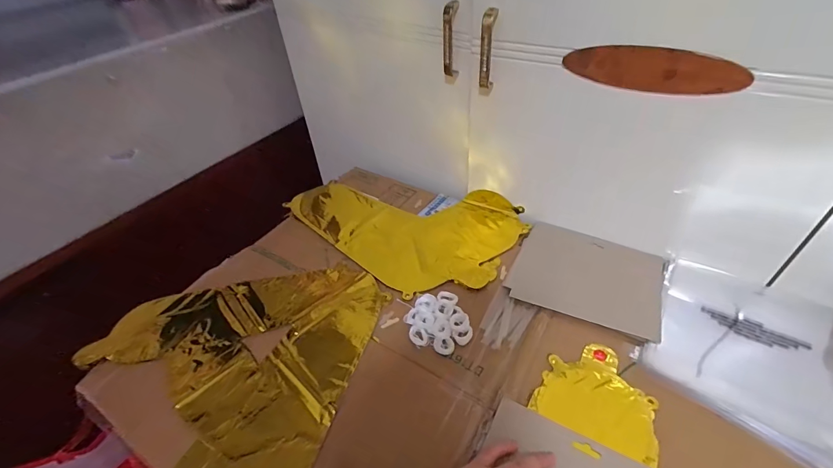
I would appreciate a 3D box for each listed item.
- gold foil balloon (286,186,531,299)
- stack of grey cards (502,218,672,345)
[{"bbox_3d":[-0.021,-0.035,0.702,0.392,0.018,0.266,30,53,32],"label":"gold foil balloon"},{"bbox_3d":[0.250,0.058,0.573,0.202,0.009,0.162,18,48,23],"label":"stack of grey cards"}]

